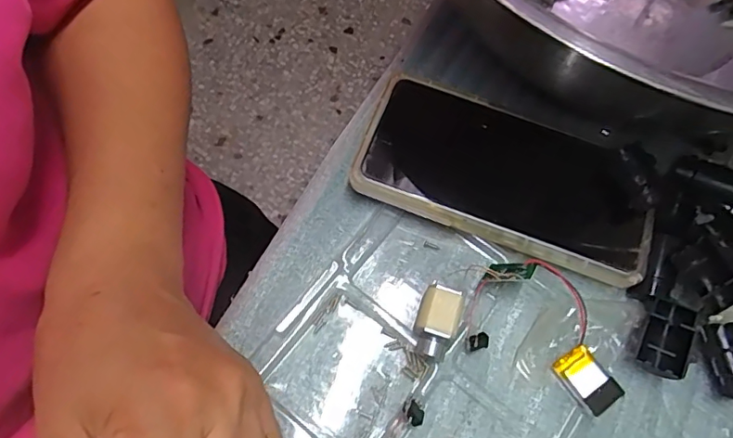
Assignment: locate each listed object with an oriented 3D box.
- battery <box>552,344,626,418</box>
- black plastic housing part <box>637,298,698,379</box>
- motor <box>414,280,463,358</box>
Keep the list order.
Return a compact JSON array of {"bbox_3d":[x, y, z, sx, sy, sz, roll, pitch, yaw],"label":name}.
[{"bbox_3d":[0.111,0.081,0.260,0.020,0.009,0.031,-34,74,-17],"label":"battery"},{"bbox_3d":[0.152,0.062,0.264,0.020,0.016,0.040,29,68,8],"label":"black plastic housing part"},{"bbox_3d":[0.035,0.053,0.263,0.019,0.015,0.035,21,67,4],"label":"motor"}]

